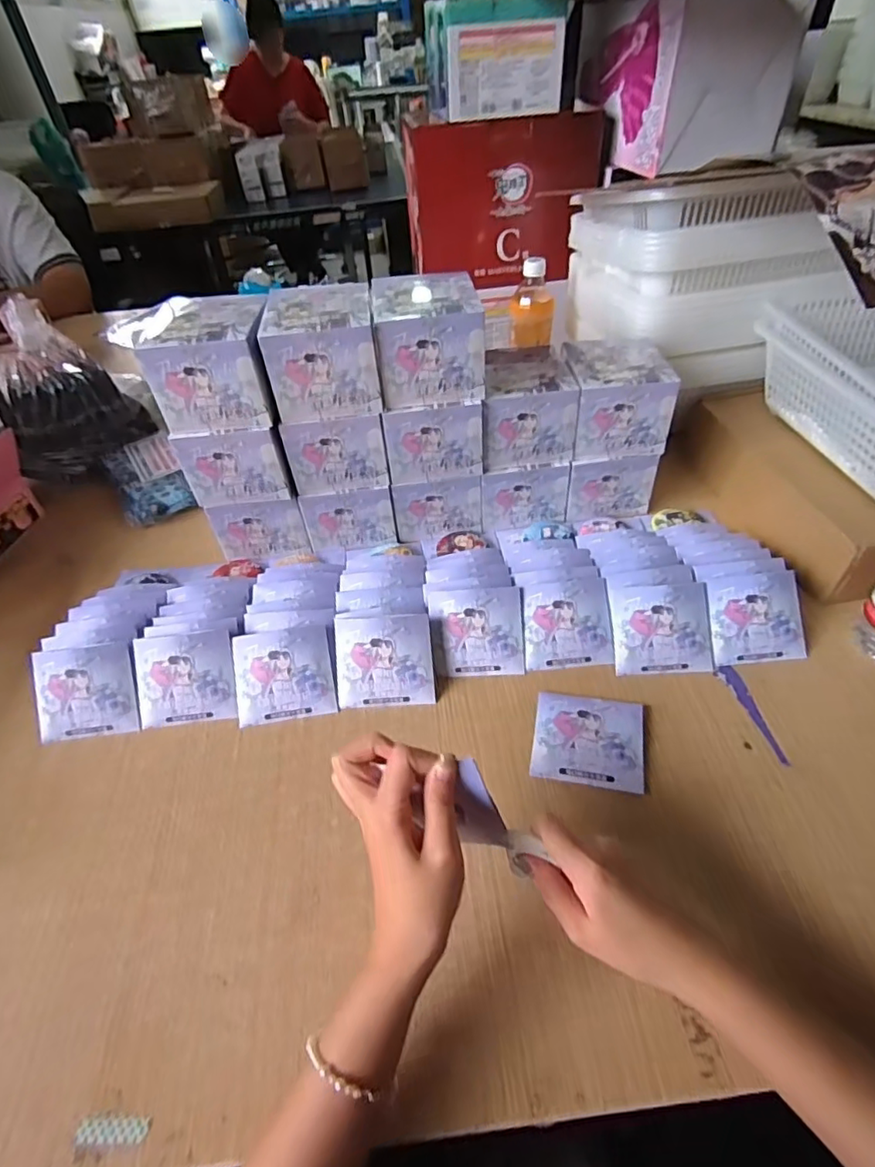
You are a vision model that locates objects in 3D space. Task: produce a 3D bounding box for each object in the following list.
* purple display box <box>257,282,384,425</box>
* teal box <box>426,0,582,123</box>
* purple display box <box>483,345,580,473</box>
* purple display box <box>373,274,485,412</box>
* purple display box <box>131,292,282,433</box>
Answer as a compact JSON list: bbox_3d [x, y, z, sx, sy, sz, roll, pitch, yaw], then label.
[{"bbox_3d":[-0.117,-0.240,0.589,0.106,0.095,0.101,-7,45,-2],"label":"purple display box"},{"bbox_3d":[0.080,-0.732,0.791,0.184,0.117,0.109,-7,45,-2],"label":"teal box"},{"bbox_3d":[0.099,-0.209,0.667,0.104,0.094,0.106,-7,45,-2],"label":"purple display box"},{"bbox_3d":[-0.011,-0.258,0.599,0.106,0.093,0.107,-7,45,-2],"label":"purple display box"},{"bbox_3d":[-0.229,-0.229,0.581,0.115,0.103,0.103,-8,45,-3],"label":"purple display box"}]

